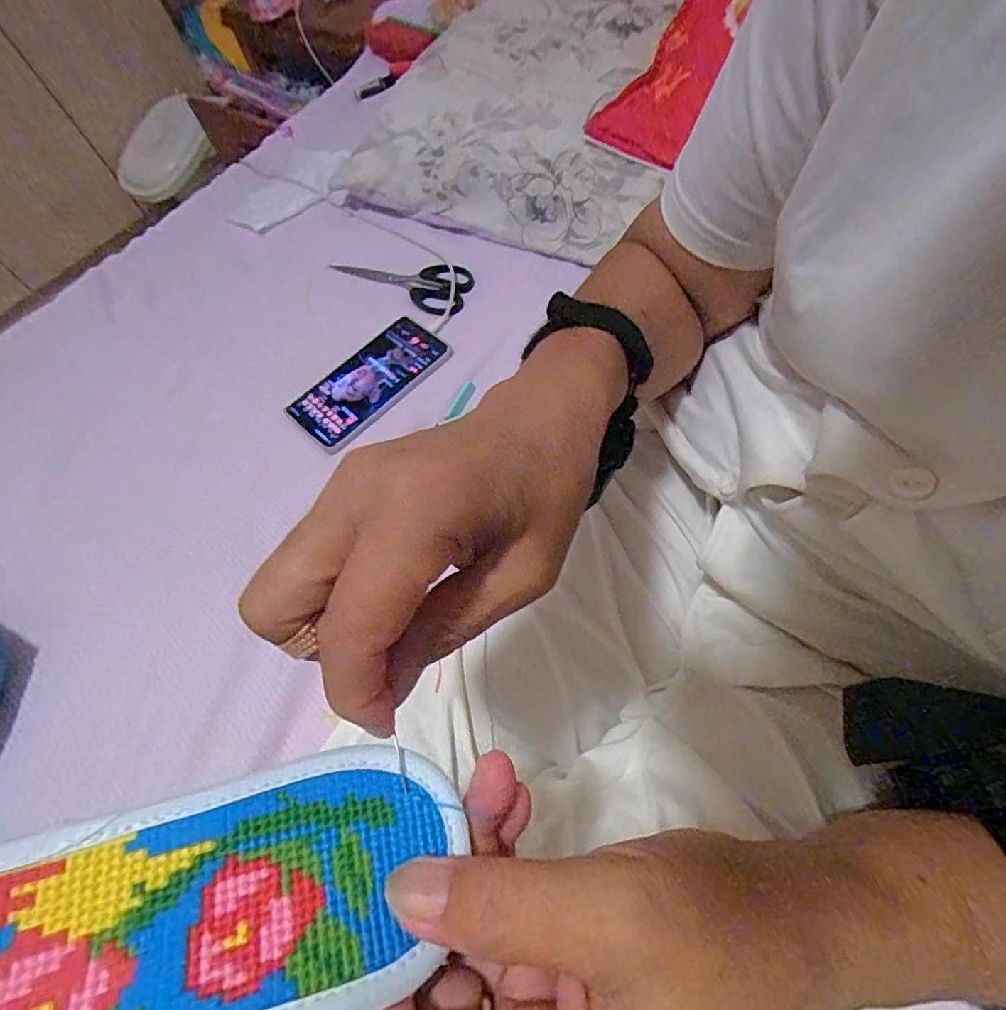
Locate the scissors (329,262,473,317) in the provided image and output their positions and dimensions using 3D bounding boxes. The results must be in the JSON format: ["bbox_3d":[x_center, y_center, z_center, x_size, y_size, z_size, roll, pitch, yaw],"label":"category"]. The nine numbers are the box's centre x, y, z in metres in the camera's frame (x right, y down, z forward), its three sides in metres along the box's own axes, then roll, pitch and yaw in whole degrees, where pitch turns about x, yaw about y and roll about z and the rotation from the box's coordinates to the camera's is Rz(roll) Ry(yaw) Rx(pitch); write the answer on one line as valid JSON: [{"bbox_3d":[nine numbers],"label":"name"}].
[{"bbox_3d":[-0.116,-0.268,0.634,0.172,0.013,0.070,23,69,19],"label":"scissors"}]

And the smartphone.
[{"bbox_3d":[-0.134,-0.129,0.551,0.083,0.008,0.169,35,73,23],"label":"smartphone"}]

